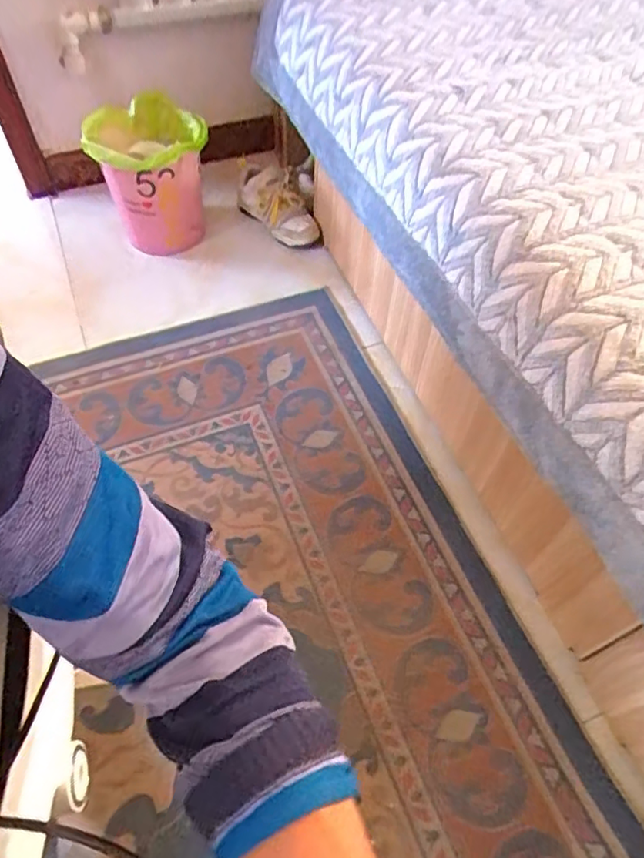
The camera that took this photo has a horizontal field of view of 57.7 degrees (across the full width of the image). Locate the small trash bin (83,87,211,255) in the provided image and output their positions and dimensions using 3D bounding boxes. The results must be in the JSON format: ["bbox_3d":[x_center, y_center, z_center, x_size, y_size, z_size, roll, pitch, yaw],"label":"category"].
[{"bbox_3d":[-0.388,-0.601,1.364,0.239,0.259,0.298,-9,56,-8],"label":"small trash bin"}]

